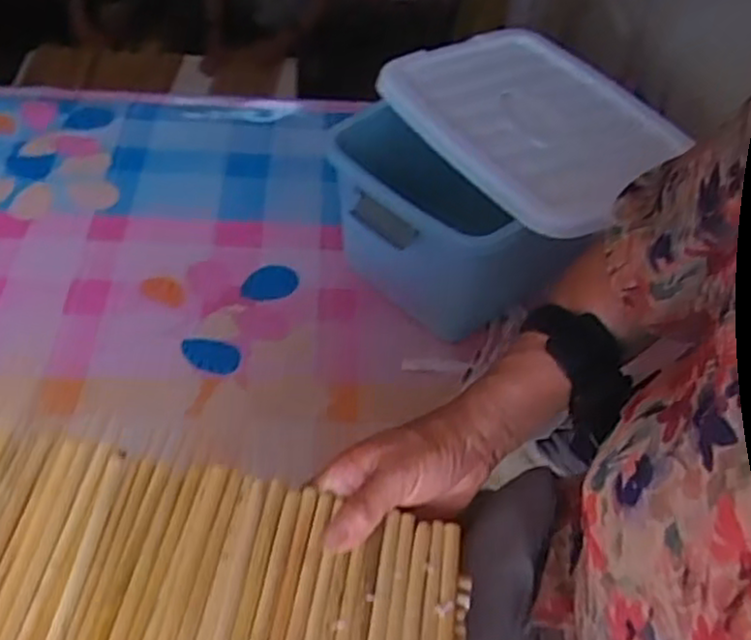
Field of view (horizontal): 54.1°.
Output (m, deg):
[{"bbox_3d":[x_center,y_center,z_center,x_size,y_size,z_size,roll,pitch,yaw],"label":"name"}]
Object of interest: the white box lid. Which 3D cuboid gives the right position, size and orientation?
[{"bbox_3d":[0.214,-0.276,0.996,0.290,0.036,0.383,-29,59,-26],"label":"white box lid"}]

